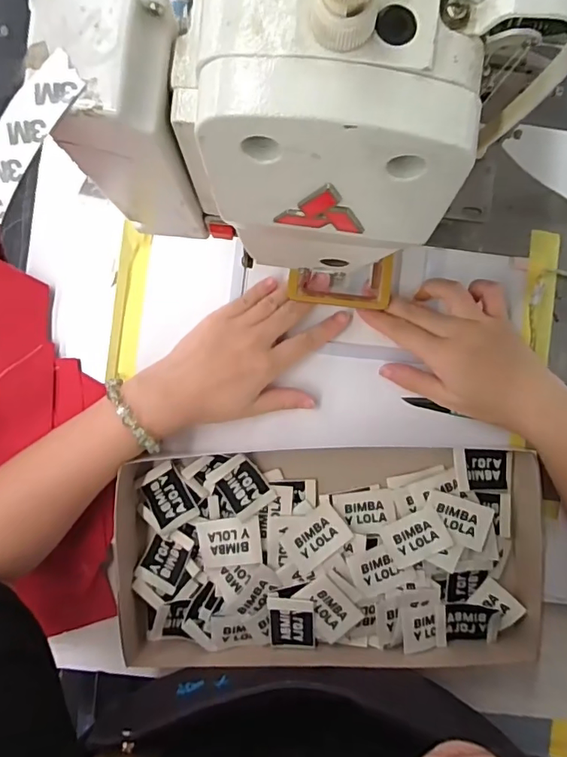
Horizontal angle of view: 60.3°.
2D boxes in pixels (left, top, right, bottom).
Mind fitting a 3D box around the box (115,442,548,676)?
[{"bbox_3d":[0.040,0.140,0.385,0.322,0.038,0.166,-2,89,-2],"label":"box"}]

